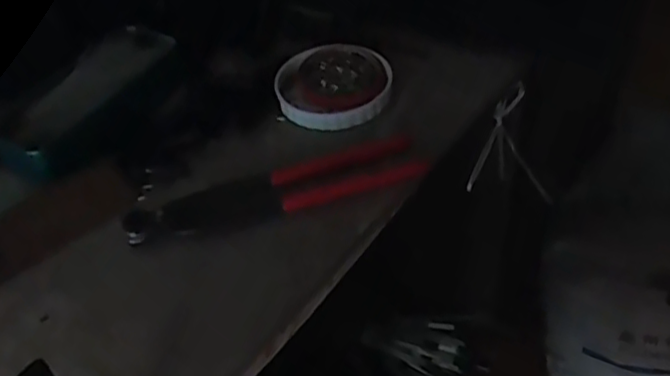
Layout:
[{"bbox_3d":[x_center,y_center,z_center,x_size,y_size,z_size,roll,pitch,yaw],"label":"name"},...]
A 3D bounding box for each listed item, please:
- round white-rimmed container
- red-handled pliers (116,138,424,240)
[{"bbox_3d":[0.000,-0.078,0.516,0.087,0.014,0.082,-4,45,4],"label":"round white-rimmed container"},{"bbox_3d":[-0.039,-0.002,0.439,0.190,0.019,0.051,-11,45,-4],"label":"red-handled pliers"}]

